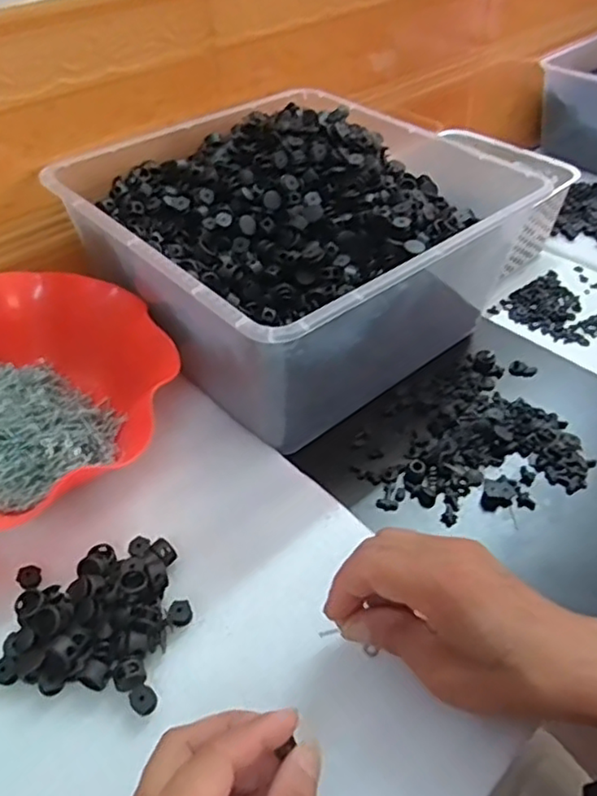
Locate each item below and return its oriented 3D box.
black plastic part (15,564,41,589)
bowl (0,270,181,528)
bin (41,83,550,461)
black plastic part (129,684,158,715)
[{"bbox_3d":[-0.162,0.108,0.386,0.013,0.008,0.015,24,48,22],"label":"black plastic part"},{"bbox_3d":[-0.203,0.002,0.444,0.218,0.063,0.207,0,45,0],"label":"bowl"},{"bbox_3d":[-0.004,-0.126,0.539,0.290,0.134,0.293,-31,53,-28],"label":"bin"},{"bbox_3d":[-0.083,0.162,0.340,0.013,0.009,0.012,0,45,0],"label":"black plastic part"}]

